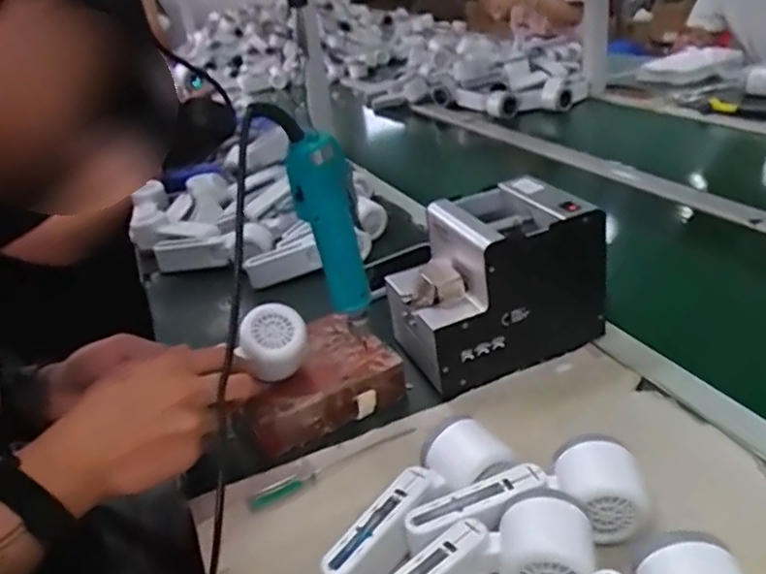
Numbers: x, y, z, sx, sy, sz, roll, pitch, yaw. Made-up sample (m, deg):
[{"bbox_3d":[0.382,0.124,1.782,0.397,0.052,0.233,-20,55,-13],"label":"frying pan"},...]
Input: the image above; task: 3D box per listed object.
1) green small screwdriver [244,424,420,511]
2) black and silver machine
[{"bbox_3d":[-0.039,0.148,0.537,0.152,0.011,0.014,-20,30,-23],"label":"green small screwdriver"},{"bbox_3d":[0.104,-0.007,0.633,0.178,0.146,0.122,-16,29,-16],"label":"black and silver machine"}]

